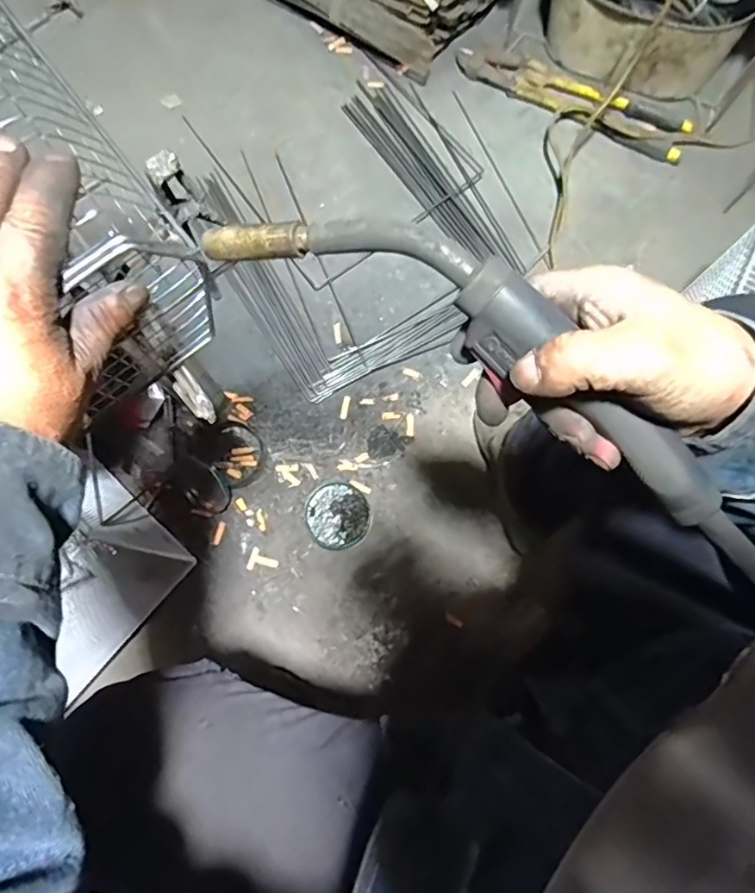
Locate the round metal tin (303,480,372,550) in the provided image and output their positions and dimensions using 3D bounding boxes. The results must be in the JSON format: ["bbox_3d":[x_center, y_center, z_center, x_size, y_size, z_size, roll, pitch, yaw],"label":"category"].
[{"bbox_3d":[-0.059,0.103,0.813,0.093,0.039,0.096,0,78,-1],"label":"round metal tin"}]

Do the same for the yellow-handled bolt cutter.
[{"bbox_3d":[0.343,-0.620,0.966,0.422,0.029,0.081,27,79,4],"label":"yellow-handled bolt cutter"}]

